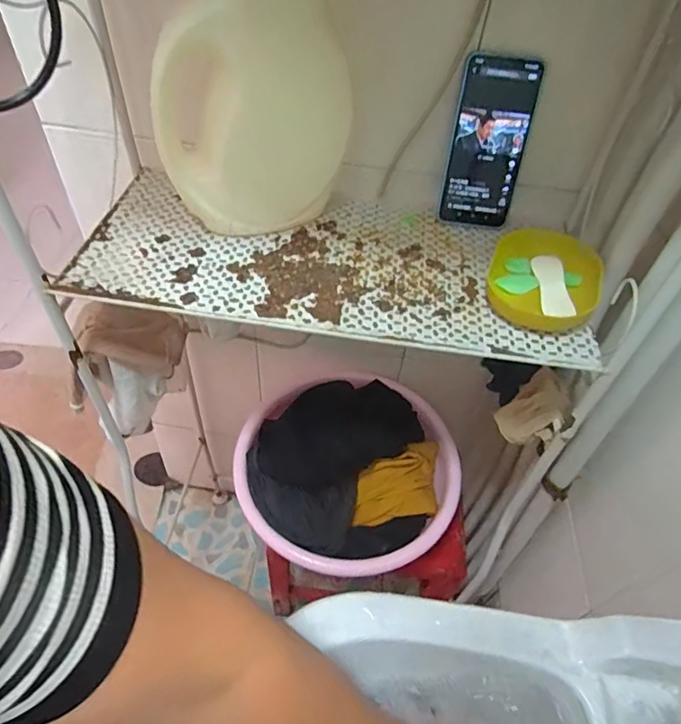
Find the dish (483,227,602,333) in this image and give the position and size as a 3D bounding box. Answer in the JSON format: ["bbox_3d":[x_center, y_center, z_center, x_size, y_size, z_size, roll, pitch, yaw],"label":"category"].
[{"bbox_3d":[0.206,-0.084,0.515,0.107,0.031,0.137,22,51,13],"label":"dish"}]

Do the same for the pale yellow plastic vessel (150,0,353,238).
[{"bbox_3d":[-0.081,-0.239,0.488,0.177,0.242,0.065,-20,54,-21],"label":"pale yellow plastic vessel"}]

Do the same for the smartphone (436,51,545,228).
[{"bbox_3d":[0.165,-0.241,0.572,0.084,0.173,0.015,8,27,2],"label":"smartphone"}]

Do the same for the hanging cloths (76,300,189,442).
[{"bbox_3d":[-0.257,0.010,0.674,0.118,0.182,0.068,-17,53,-19],"label":"hanging cloths"}]

